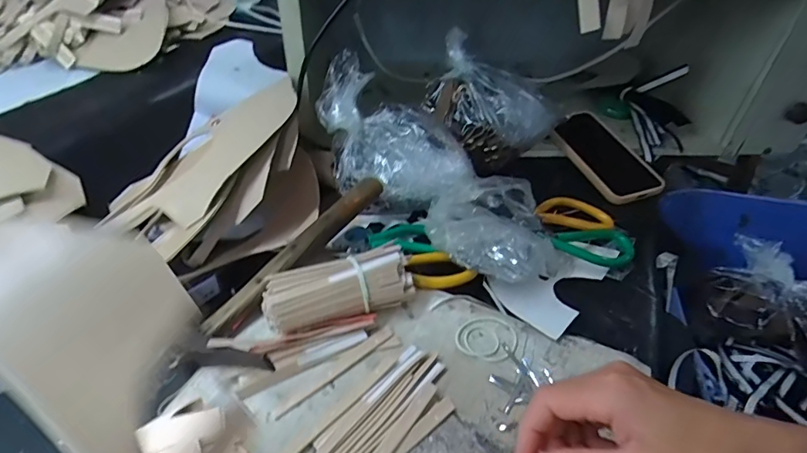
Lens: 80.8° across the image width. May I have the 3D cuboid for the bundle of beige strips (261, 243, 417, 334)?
[{"bbox_3d":[-0.053,0.048,0.384,0.117,0.032,0.048,-11,44,-16],"label":"bundle of beige strips"}]

